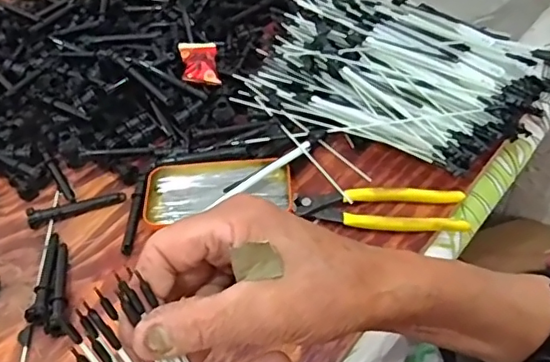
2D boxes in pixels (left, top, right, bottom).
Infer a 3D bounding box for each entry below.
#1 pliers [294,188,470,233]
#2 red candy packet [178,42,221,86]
[{"bbox_3d":[0.102,0.028,0.544,0.157,0.019,0.050,-4,48,1],"label":"pliers"},{"bbox_3d":[-0.090,-0.143,0.677,0.043,0.018,0.069,-10,48,-4],"label":"red candy packet"}]

